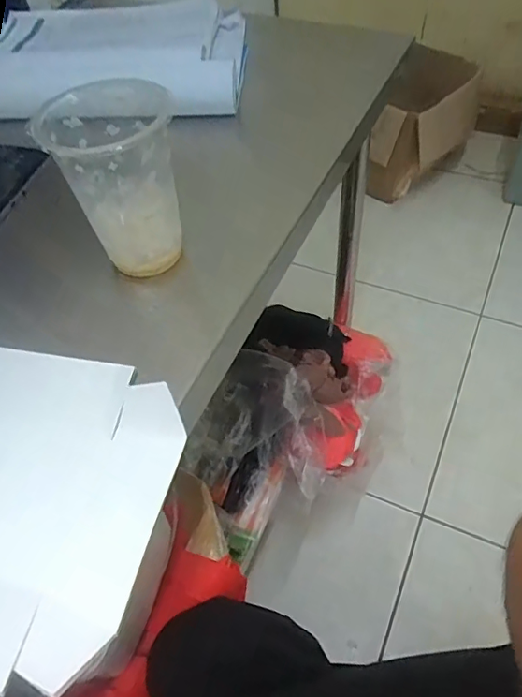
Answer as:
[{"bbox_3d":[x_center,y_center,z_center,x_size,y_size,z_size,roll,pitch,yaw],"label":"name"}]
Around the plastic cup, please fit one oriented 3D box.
[{"bbox_3d":[-0.102,-0.122,0.399,0.083,0.120,0.083,-2,52,3],"label":"plastic cup"}]

